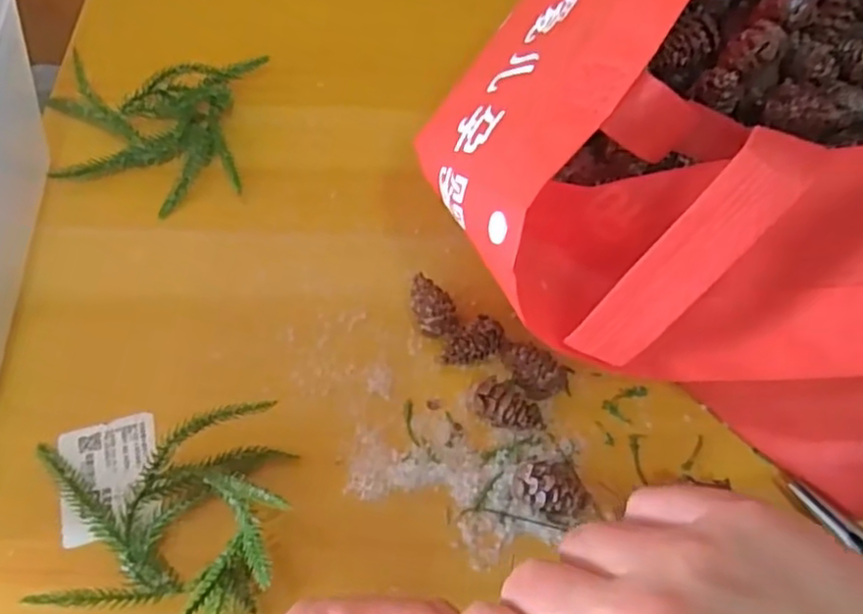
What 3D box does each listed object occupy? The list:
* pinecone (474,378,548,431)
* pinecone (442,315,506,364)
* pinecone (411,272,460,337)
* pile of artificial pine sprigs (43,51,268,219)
[{"bbox_3d":[0.038,0.053,0.352,0.036,0.020,0.020,23,67,13],"label":"pinecone"},{"bbox_3d":[0.021,0.020,0.367,0.032,0.025,0.017,-27,66,-11],"label":"pinecone"},{"bbox_3d":[0.001,0.001,0.379,0.022,0.019,0.035,-12,64,-4],"label":"pinecone"},{"bbox_3d":[-0.168,-0.108,0.421,0.134,0.040,0.099,-9,64,-2],"label":"pile of artificial pine sprigs"}]

